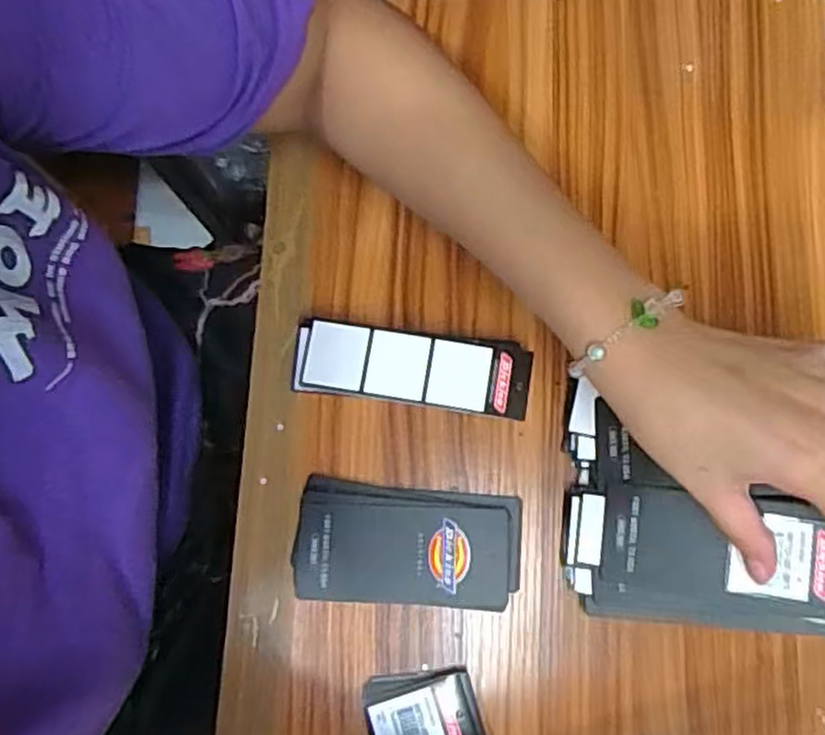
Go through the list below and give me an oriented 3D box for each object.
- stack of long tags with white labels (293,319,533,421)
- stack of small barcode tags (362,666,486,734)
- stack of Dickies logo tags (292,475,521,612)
[{"bbox_3d":[-0.001,0.001,0.397,0.124,0.022,0.039,8,79,3],"label":"stack of long tags with white labels"},{"bbox_3d":[0.005,0.175,0.365,0.055,0.010,0.045,-15,79,-2],"label":"stack of small barcode tags"},{"bbox_3d":[-0.002,0.094,0.383,0.115,0.011,0.060,5,79,2],"label":"stack of Dickies logo tags"}]

